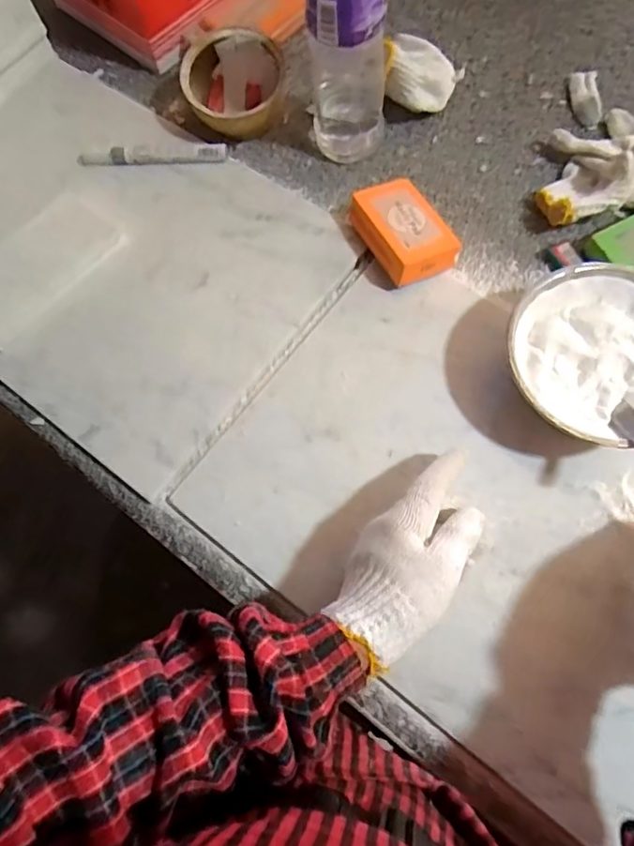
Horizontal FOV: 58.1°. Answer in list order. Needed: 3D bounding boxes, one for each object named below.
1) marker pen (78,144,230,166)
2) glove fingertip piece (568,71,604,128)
[{"bbox_3d":[-0.164,-0.265,0.565,0.148,0.013,0.016,0,69,2],"label":"marker pen"},{"bbox_3d":[0.269,-0.324,0.569,0.027,0.009,0.072,6,70,4],"label":"glove fingertip piece"}]

